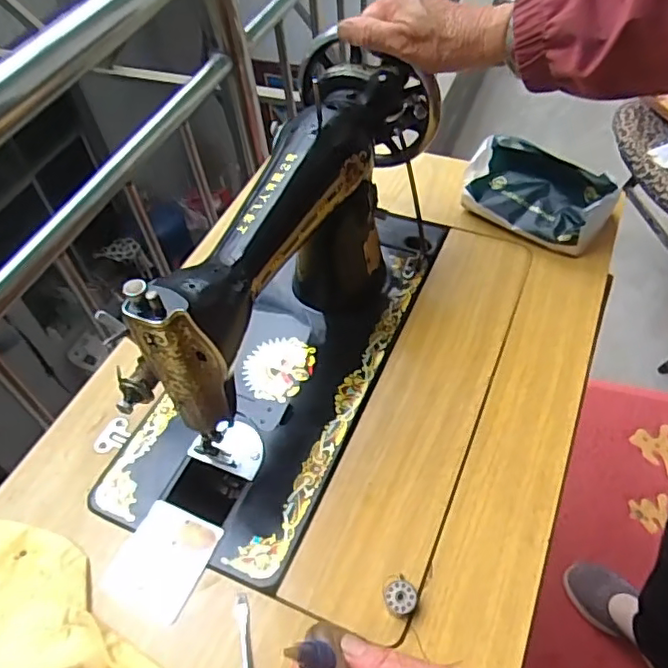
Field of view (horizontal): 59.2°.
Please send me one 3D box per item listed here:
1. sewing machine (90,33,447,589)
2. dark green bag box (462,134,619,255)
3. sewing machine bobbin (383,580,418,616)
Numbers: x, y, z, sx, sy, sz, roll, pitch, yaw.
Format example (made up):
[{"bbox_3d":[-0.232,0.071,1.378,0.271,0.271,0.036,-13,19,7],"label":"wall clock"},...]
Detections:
[{"bbox_3d":[-0.037,-0.035,0.508,0.167,0.231,0.422,19,55,19],"label":"sewing machine"},{"bbox_3d":[0.214,-0.149,0.632,0.154,0.077,0.069,32,61,27],"label":"dark green bag box"},{"bbox_3d":[0.048,0.188,0.418,0.021,0.018,0.022,-3,51,3],"label":"sewing machine bobbin"}]

